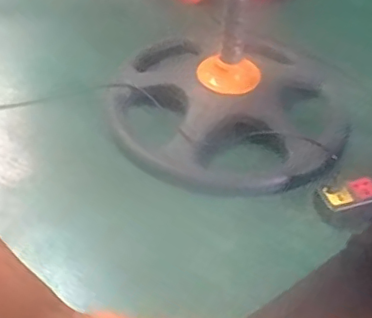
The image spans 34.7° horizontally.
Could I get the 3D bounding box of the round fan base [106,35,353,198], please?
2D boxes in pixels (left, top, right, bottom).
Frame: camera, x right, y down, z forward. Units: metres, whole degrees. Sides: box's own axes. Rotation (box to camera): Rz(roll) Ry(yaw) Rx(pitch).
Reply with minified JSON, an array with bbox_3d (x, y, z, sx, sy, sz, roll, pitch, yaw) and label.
[{"bbox_3d":[0.098,-0.125,1.204,0.471,0.134,0.468,4,46,-4],"label":"round fan base"}]

